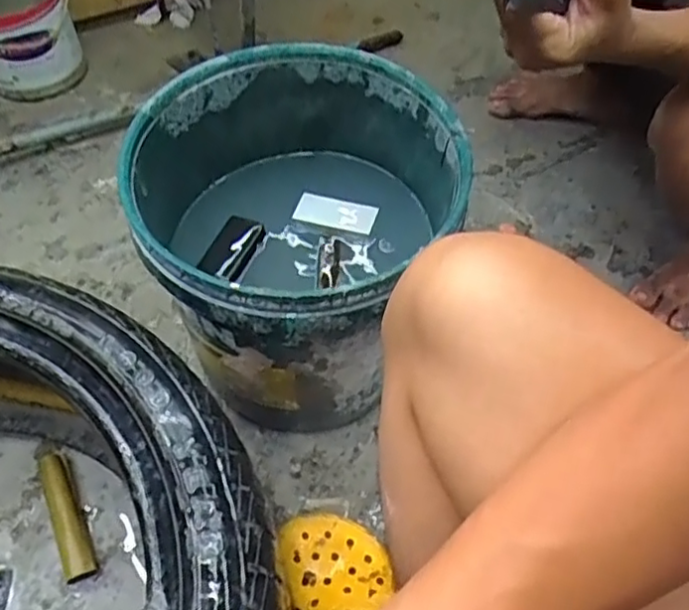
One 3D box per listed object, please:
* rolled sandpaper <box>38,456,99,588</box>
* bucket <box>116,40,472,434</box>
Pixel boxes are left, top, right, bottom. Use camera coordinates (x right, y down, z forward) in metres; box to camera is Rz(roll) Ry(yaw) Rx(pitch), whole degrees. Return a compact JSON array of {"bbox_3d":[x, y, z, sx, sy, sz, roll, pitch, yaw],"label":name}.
[{"bbox_3d":[-0.301,0.224,0.706,0.034,0.022,0.146,-23,60,-17],"label":"rolled sandpaper"},{"bbox_3d":[-0.048,-0.054,0.692,0.288,0.286,0.299,1,56,-2],"label":"bucket"}]

